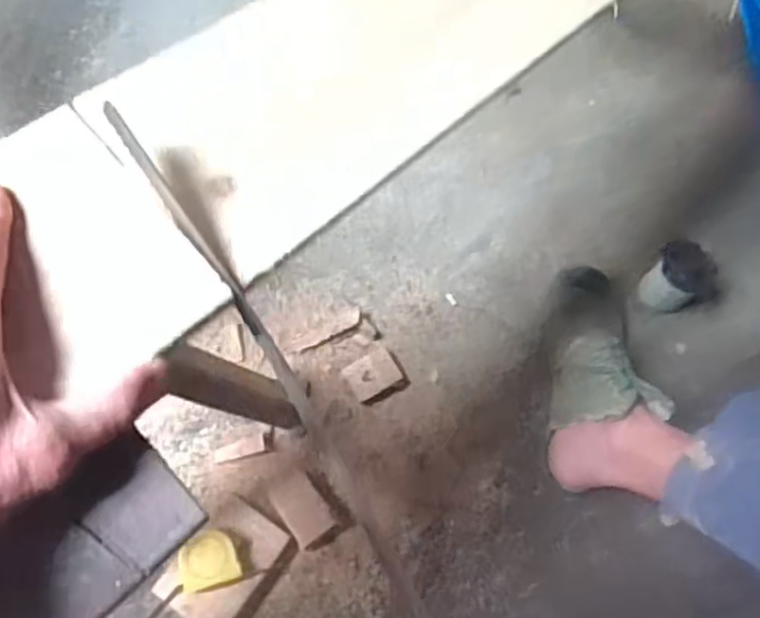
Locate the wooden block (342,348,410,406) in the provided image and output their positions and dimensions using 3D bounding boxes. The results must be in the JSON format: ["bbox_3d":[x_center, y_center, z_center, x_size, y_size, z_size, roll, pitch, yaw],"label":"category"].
[{"bbox_3d":[-0.003,0.075,0.813,0.063,0.034,0.052,-30,72,-13],"label":"wooden block"}]

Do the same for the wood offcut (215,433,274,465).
[{"bbox_3d":[-0.147,0.153,0.783,0.063,0.009,0.020,-16,70,-8],"label":"wood offcut"}]

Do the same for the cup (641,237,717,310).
[{"bbox_3d":[0.335,-0.032,0.827,0.055,0.102,0.064,-35,74,-15],"label":"cup"}]

